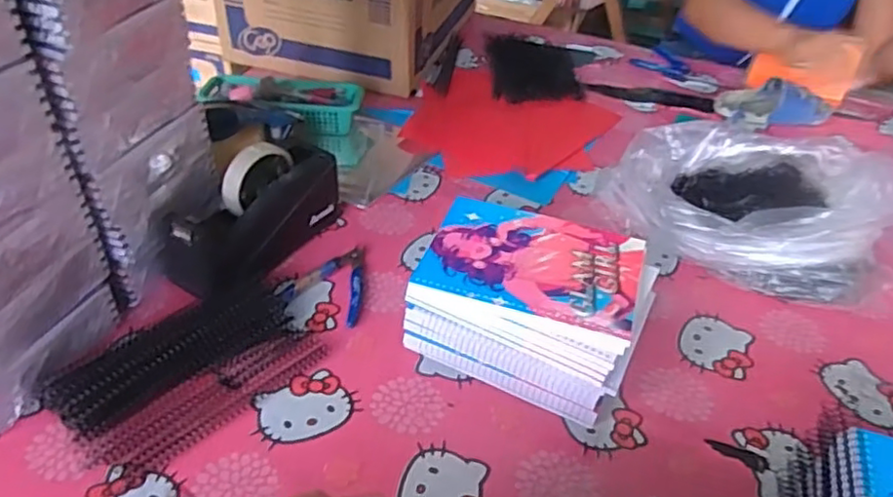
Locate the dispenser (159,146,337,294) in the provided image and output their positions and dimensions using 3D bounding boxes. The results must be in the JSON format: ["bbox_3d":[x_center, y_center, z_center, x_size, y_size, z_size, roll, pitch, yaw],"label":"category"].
[{"bbox_3d":[-0.205,-0.042,0.703,0.097,0.108,0.195,23,44,20],"label":"dispenser"}]

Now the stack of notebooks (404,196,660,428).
[{"bbox_3d":[0.083,0.052,0.639,0.202,0.100,0.153,21,43,18],"label":"stack of notebooks"}]

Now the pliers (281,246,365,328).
[{"bbox_3d":[-0.116,0.032,0.706,0.077,0.012,0.108,14,41,10],"label":"pliers"}]

